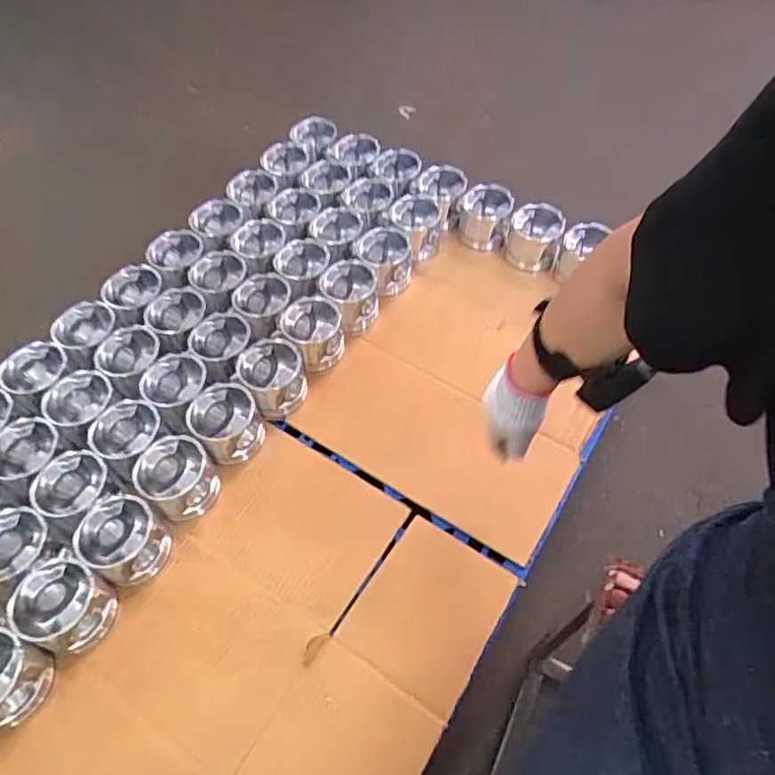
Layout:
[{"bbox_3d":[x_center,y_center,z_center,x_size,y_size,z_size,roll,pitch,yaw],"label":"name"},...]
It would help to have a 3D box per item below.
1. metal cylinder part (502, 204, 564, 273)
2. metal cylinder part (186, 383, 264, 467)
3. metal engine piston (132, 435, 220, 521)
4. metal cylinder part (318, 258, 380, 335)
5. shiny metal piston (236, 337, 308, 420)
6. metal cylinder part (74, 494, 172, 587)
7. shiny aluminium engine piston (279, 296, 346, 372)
[{"bbox_3d":[0.264,-0.269,1.067,0.090,0.083,0.106,14,58,11],"label":"metal cylinder part"},{"bbox_3d":[-0.230,0.052,0.858,0.089,0.078,0.092,-36,62,-22],"label":"metal cylinder part"},{"bbox_3d":[-0.288,0.125,0.810,0.091,0.087,0.087,0,55,0],"label":"metal engine piston"},{"bbox_3d":[-0.061,-0.156,1.002,0.092,0.074,0.100,-1,56,1],"label":"metal cylinder part"},{"bbox_3d":[-0.174,-0.012,0.911,0.091,0.081,0.102,-27,59,-17],"label":"shiny metal piston"},{"bbox_3d":[-0.338,0.200,0.768,0.094,0.082,0.094,0,55,0],"label":"metal cylinder part"},{"bbox_3d":[-0.119,-0.083,0.954,0.092,0.086,0.088,-1,56,1],"label":"shiny aluminium engine piston"}]

